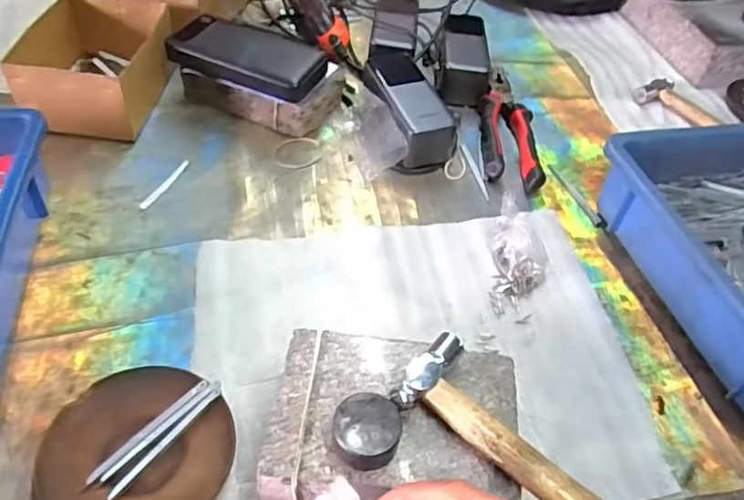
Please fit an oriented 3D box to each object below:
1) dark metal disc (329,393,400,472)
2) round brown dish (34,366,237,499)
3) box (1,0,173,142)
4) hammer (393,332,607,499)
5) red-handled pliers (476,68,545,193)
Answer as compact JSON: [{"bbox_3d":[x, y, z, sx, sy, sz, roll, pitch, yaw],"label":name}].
[{"bbox_3d":[-0.003,0.102,0.333,0.037,0.022,0.035,-3,49,-12],"label":"dark metal disc"},{"bbox_3d":[-0.148,0.129,0.376,0.113,0.016,0.113,5,48,-5],"label":"round brown dish"},{"bbox_3d":[-0.279,-0.189,0.606,0.121,0.068,0.164,8,48,-1],"label":"box"},{"bbox_3d":[0.084,0.110,0.337,0.150,0.015,0.055,36,53,22],"label":"hammer"},{"bbox_3d":[0.147,-0.140,0.651,0.055,0.023,0.202,6,48,-4],"label":"red-handled pliers"}]

